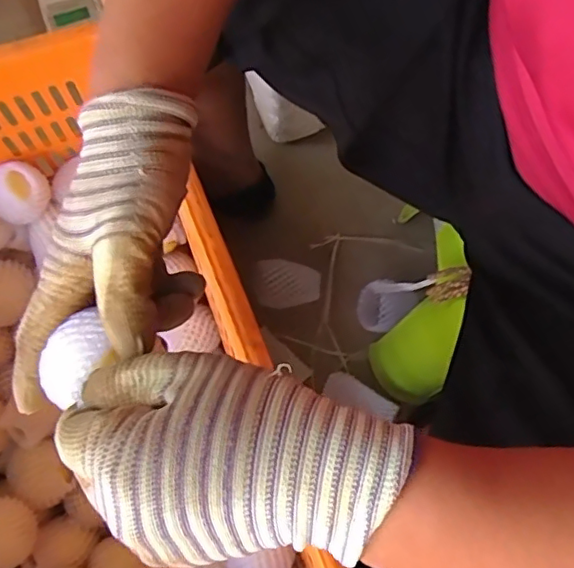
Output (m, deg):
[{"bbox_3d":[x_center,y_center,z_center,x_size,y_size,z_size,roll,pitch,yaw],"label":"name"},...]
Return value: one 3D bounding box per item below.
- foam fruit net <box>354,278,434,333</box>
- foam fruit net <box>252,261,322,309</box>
[{"bbox_3d":[0.117,0.017,0.647,0.036,0.123,0.053,8,67,-26],"label":"foam fruit net"},{"bbox_3d":[-0.001,0.000,0.695,0.082,0.032,0.054,-7,70,-5],"label":"foam fruit net"}]

